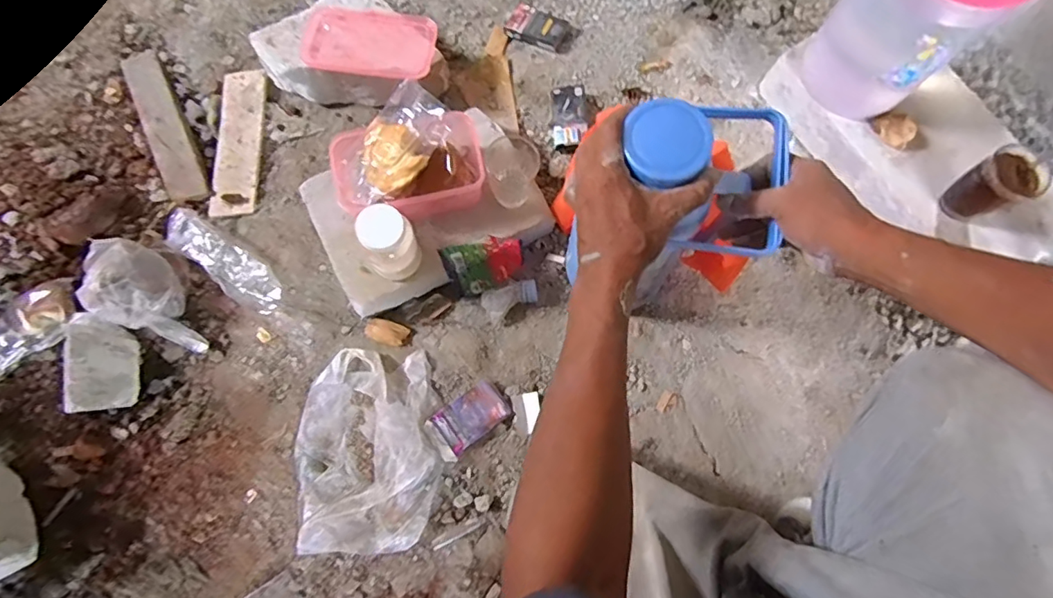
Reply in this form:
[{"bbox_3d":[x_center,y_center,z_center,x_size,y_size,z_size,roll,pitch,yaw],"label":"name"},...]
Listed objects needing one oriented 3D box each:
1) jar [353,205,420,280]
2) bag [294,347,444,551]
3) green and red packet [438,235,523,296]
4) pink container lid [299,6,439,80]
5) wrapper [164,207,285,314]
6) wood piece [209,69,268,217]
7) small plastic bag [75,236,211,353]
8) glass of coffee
[{"bbox_3d":[-0.167,-0.064,0.660,0.064,0.113,0.055,-39,78,-10],"label":"jar"},{"bbox_3d":[-0.206,0.192,0.691,0.182,0.039,0.253,-2,74,-1],"label":"bag"},{"bbox_3d":[-0.055,-0.049,0.715,0.103,0.083,0.018,-20,49,2],"label":"green and red packet"},{"bbox_3d":[-0.230,-0.376,0.780,0.188,0.017,0.111,7,74,2],"label":"pink container lid"},{"bbox_3d":[-0.428,-0.054,0.761,0.211,0.040,0.061,36,77,10],"label":"wrapper"},{"bbox_3d":[-0.441,-0.245,0.820,0.066,0.012,0.244,-2,74,-1],"label":"wood piece"},{"bbox_3d":[-0.513,-0.009,0.725,0.174,0.084,0.106,24,75,7],"label":"small plastic bag"},{"bbox_3d":[0.555,-0.131,0.642,0.071,0.091,0.062,-30,76,-8],"label":"glass of coffee"}]

